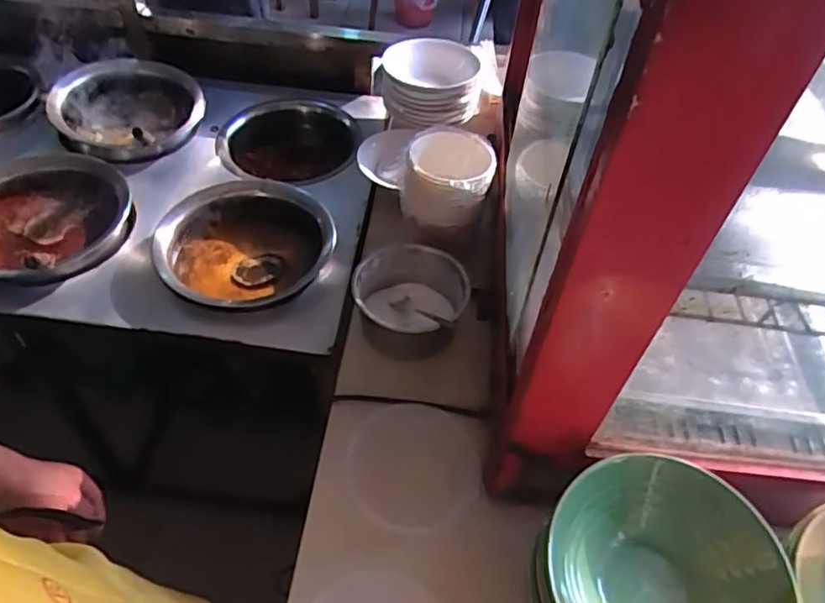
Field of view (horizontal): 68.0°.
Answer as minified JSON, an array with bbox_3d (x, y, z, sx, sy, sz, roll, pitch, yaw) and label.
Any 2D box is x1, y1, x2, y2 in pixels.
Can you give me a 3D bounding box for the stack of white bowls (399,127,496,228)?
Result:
[{"bbox_3d":[0.052,-0.173,0.904,0.129,0.117,0.125,20,51,12],"label":"stack of white bowls"}]

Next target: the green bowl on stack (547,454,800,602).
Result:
[{"bbox_3d":[0.213,0.245,0.526,0.191,0.082,0.192,2,50,-3],"label":"green bowl on stack"}]

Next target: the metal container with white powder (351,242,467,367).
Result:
[{"bbox_3d":[-0.002,-0.002,0.839,0.145,0.084,0.150,2,50,-3],"label":"metal container with white powder"}]

